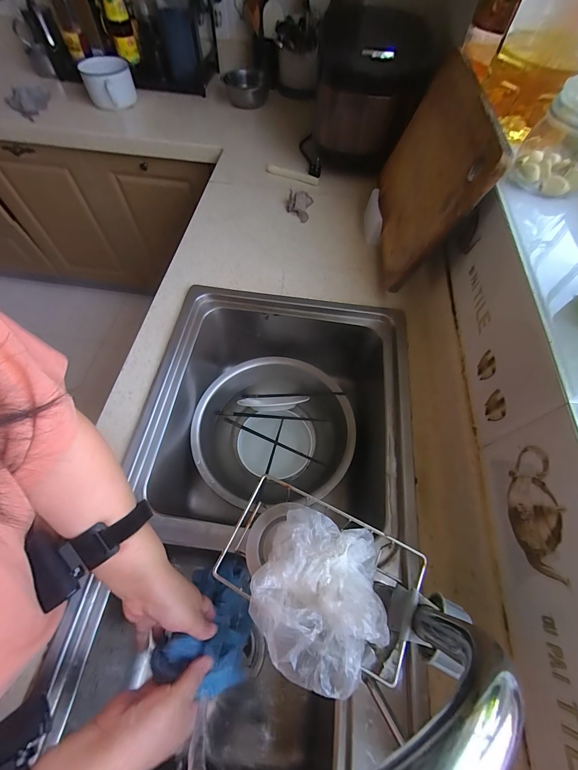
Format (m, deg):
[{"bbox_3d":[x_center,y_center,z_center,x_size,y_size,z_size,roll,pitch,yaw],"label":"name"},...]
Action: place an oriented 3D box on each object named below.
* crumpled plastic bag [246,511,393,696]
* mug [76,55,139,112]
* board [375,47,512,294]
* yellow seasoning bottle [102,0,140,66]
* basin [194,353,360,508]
[{"bbox_3d":[0.025,0.171,0.252,0.102,0.038,0.114,18,61,8],"label":"crumpled plastic bag"},{"bbox_3d":[-0.548,-0.915,0.949,0.141,0.093,0.146,-20,63,-13],"label":"mug"},{"bbox_3d":[0.250,-0.413,0.595,0.030,0.256,0.427,16,58,-14],"label":"board"},{"bbox_3d":[-0.527,-1.140,0.938,0.068,0.225,0.059,-15,62,-11],"label":"yellow seasoning bottle"},{"bbox_3d":[-0.032,0.090,0.651,0.312,0.091,0.290,1,60,-2],"label":"basin"}]

